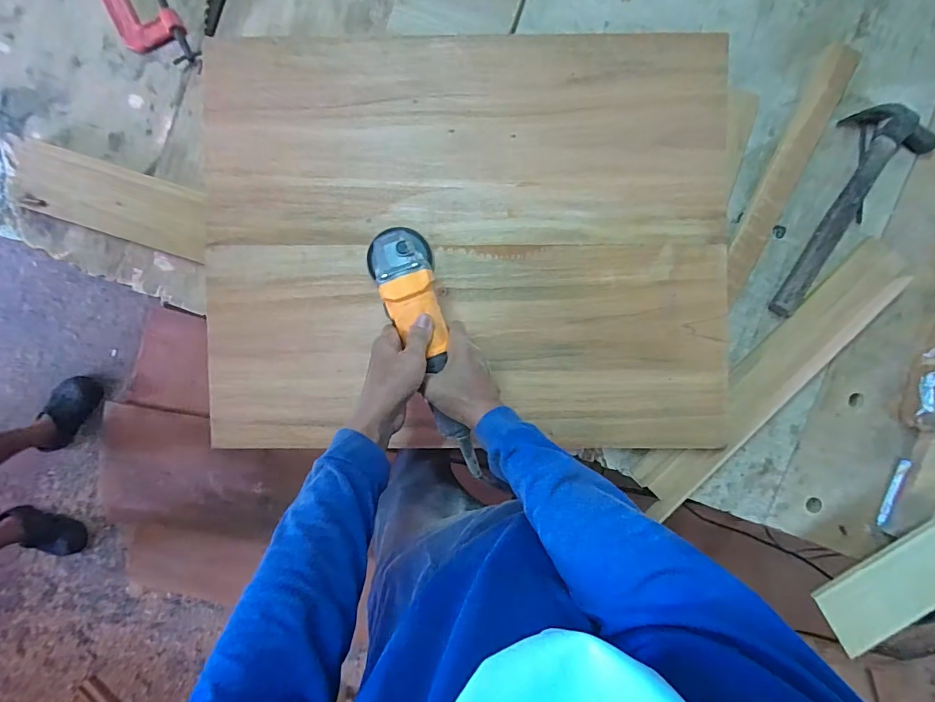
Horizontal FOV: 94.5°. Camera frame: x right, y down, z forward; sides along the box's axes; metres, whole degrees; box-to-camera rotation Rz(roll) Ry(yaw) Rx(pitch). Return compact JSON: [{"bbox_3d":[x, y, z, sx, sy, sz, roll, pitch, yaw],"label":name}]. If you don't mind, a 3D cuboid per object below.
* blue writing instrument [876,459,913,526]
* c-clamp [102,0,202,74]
[{"bbox_3d":[0.649,0.216,0.659,0.011,0.009,0.105,19,92,-1],"label":"blue writing instrument"},{"bbox_3d":[-0.473,-0.499,0.619,0.091,0.023,0.216,-25,92,1],"label":"c-clamp"}]

